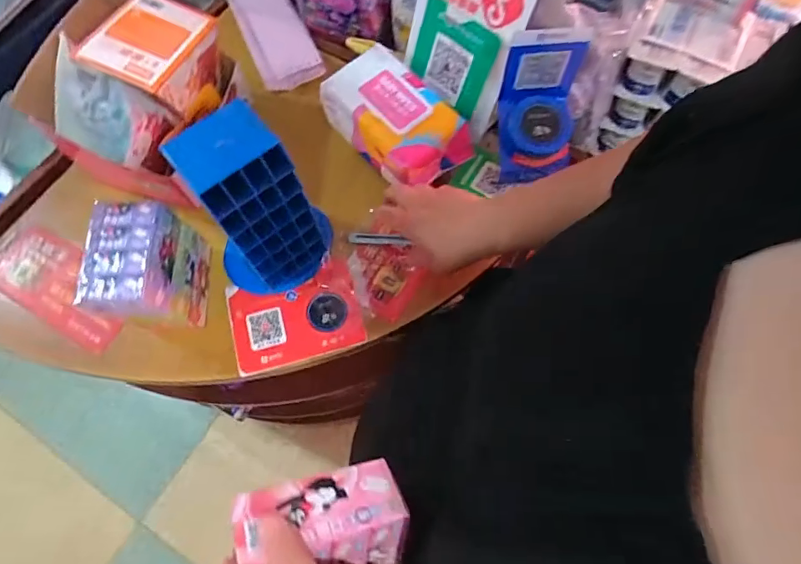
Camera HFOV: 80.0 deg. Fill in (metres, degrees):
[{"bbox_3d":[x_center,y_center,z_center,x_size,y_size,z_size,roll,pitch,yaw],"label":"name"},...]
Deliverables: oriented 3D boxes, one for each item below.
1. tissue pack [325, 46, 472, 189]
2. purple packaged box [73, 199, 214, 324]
[{"bbox_3d":[-0.009,-0.217,0.635,0.186,0.074,0.117,40,74,15],"label":"tissue pack"},{"bbox_3d":[-0.274,-0.007,0.536,0.069,0.146,0.116,-3,69,0],"label":"purple packaged box"}]

